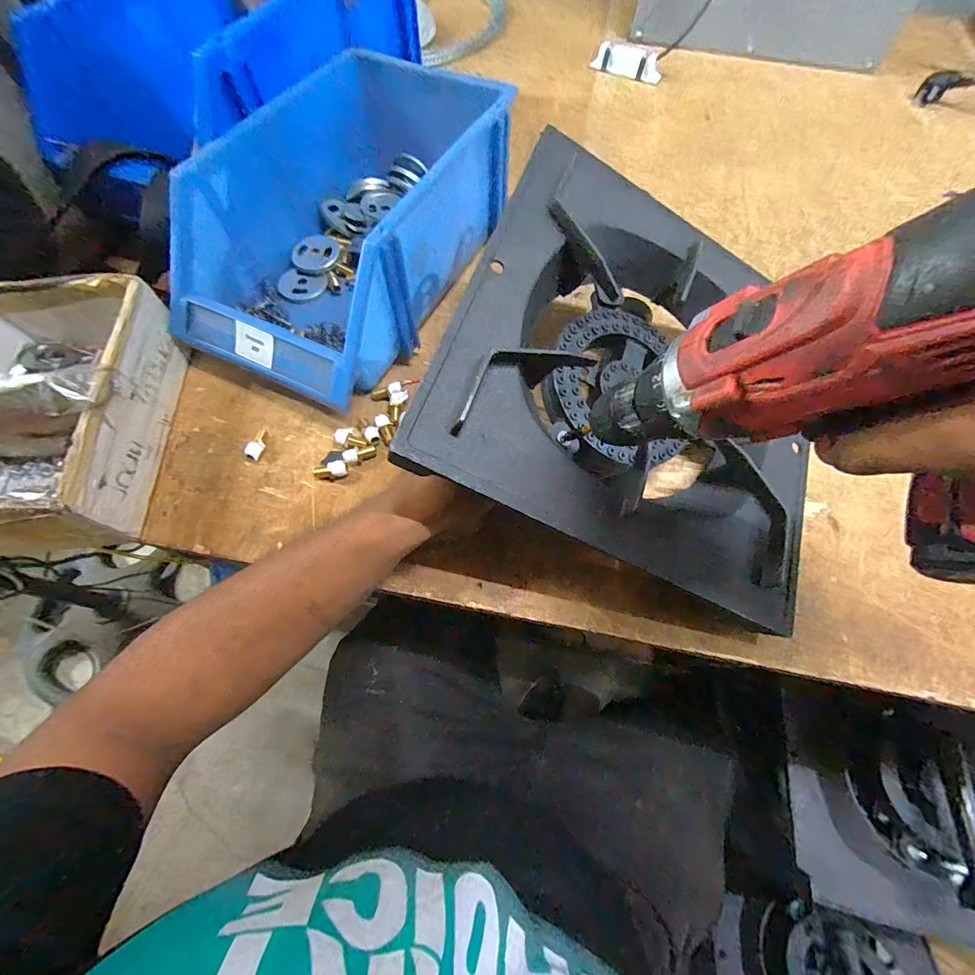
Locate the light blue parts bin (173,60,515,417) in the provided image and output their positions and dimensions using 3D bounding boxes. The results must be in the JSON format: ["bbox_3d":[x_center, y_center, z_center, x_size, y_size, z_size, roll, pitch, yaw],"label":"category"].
[{"bbox_3d":[-0.122,-0.260,0.406,0.192,0.128,0.357,25,67,11],"label":"light blue parts bin"}]

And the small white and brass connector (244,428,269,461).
[{"bbox_3d":[-0.201,-0.040,0.367,0.013,0.012,0.034,3,53,1],"label":"small white and brass connector"}]

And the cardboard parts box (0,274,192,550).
[{"bbox_3d":[-0.349,-0.059,0.330,0.143,0.094,0.225,-3,65,-2],"label":"cardboard parts box"}]

